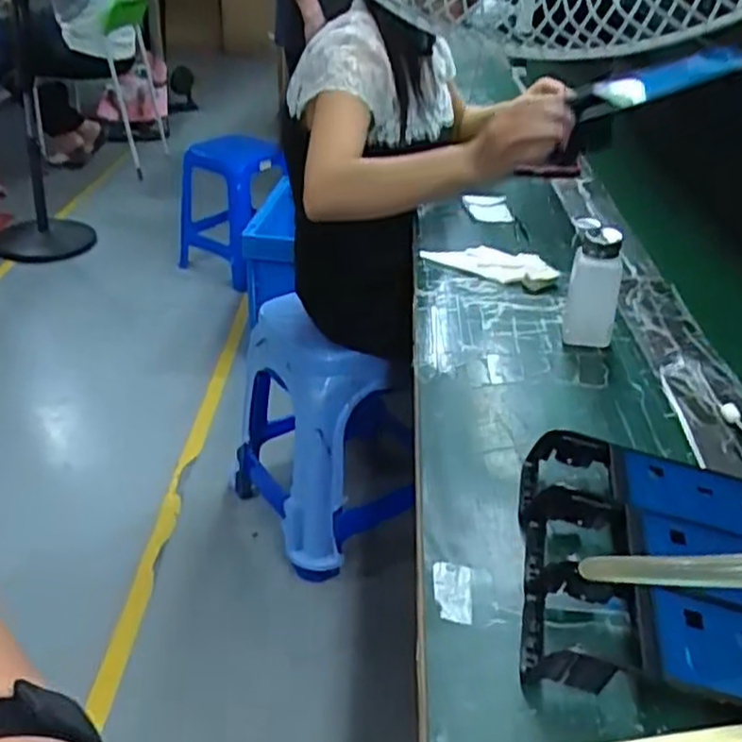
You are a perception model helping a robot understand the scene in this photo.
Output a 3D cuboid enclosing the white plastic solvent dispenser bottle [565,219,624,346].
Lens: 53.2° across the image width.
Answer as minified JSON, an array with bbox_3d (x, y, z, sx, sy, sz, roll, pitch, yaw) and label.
[{"bbox_3d":[0.259,-0.101,0.868,0.060,0.136,0.065,8,34,7],"label":"white plastic solvent dispenser bottle"}]

